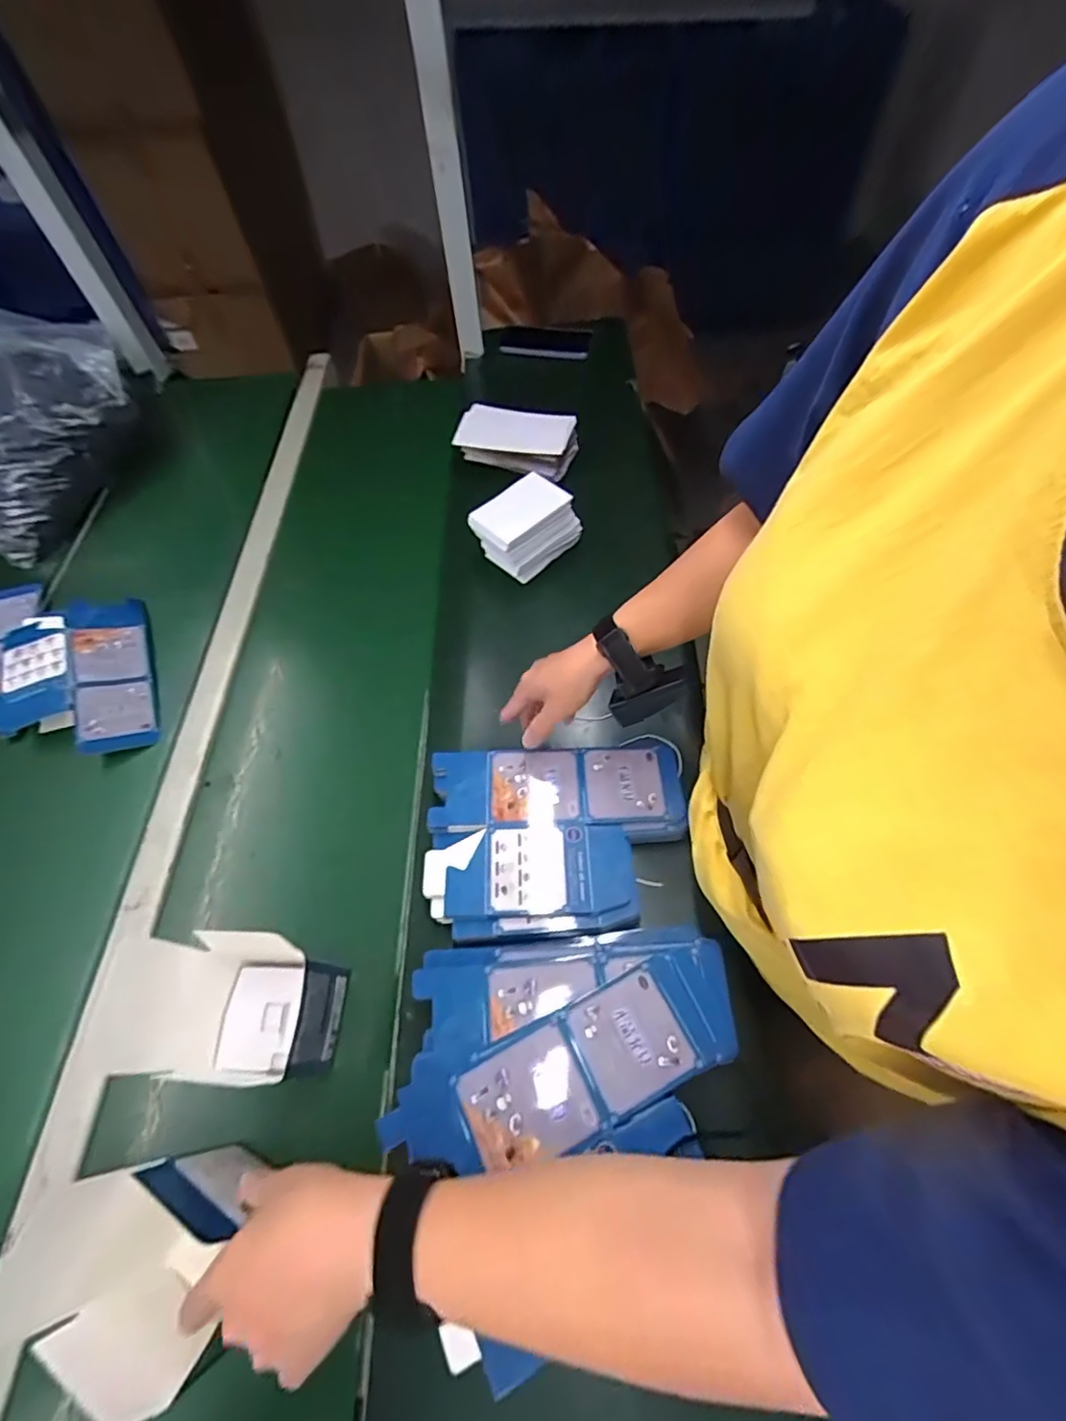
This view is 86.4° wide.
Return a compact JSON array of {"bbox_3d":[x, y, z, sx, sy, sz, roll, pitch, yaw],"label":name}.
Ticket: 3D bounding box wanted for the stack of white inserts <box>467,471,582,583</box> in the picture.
[{"bbox_3d":[-0.009,-0.240,0.740,0.122,0.085,0.075,-39,66,-16],"label":"stack of white inserts"}]

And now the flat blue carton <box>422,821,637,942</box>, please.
[{"bbox_3d":[-0.004,0.149,0.512,0.185,0.006,0.096,-5,62,1],"label":"flat blue carton"}]

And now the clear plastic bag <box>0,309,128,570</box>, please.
[{"bbox_3d":[-0.782,-0.447,0.855,0.309,0.187,0.367,23,66,15],"label":"clear plastic bag"}]

